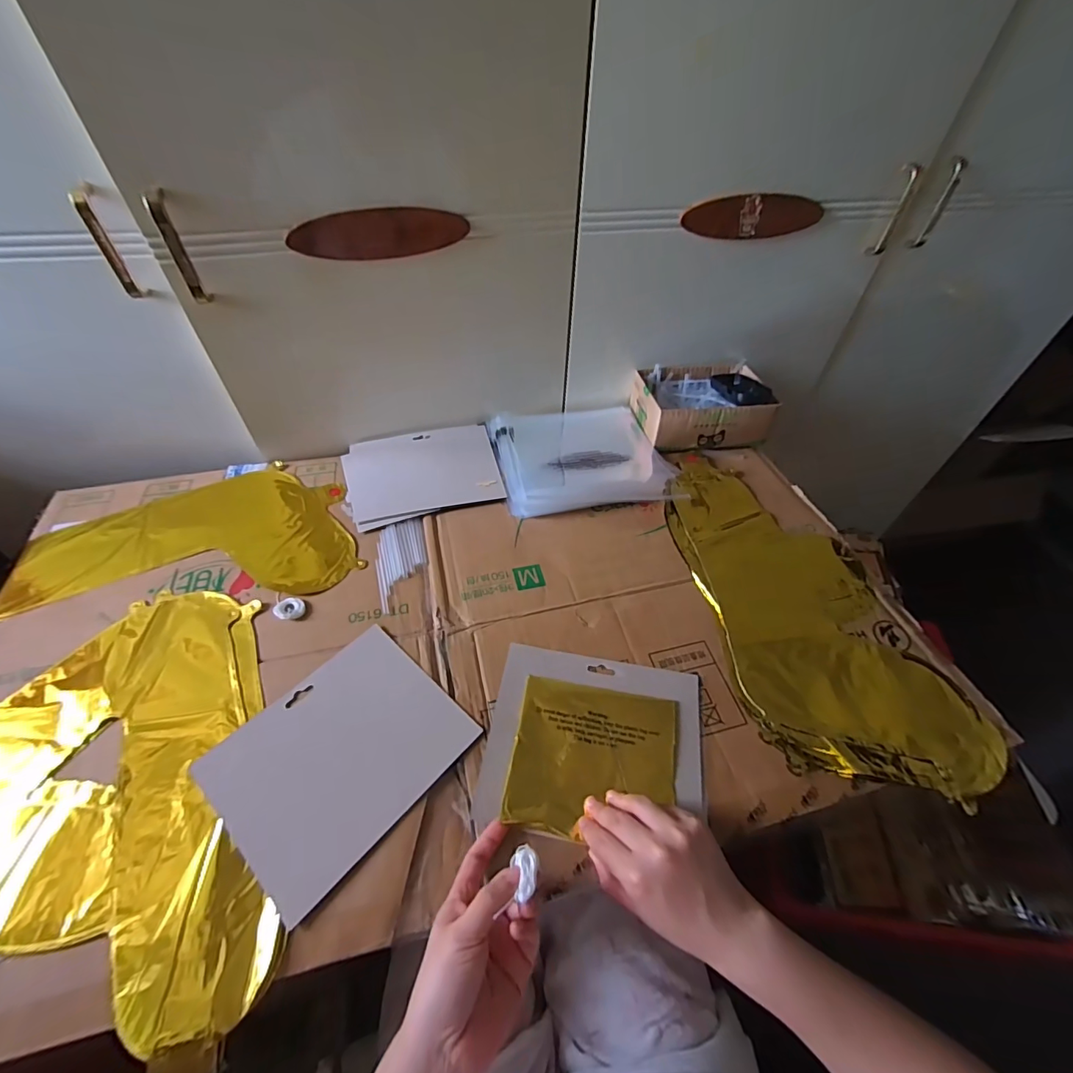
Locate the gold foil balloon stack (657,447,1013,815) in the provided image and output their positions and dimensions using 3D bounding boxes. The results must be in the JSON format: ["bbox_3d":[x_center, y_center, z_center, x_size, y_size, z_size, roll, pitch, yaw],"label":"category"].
[{"bbox_3d":[0.296,0.063,0.553,0.218,0.023,0.431,-6,49,-8],"label":"gold foil balloon stack"}]

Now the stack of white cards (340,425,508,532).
[{"bbox_3d":[-0.160,-0.096,0.668,0.202,0.009,0.175,-15,51,-15],"label":"stack of white cards"}]

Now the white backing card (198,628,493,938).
[{"bbox_3d":[-0.175,0.193,0.431,0.167,0.007,0.192,37,56,23],"label":"white backing card"}]

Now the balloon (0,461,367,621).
[{"bbox_3d":[-0.430,0.023,0.585,0.385,0.016,0.250,-20,53,-19],"label":"balloon"}]

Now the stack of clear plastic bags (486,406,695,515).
[{"bbox_3d":[0.060,-0.126,0.695,0.238,0.026,0.224,-6,49,-8],"label":"stack of clear plastic bags"}]

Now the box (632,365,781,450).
[{"bbox_3d":[0.248,-0.202,0.729,0.185,0.080,0.137,-5,49,-7],"label":"box"}]

